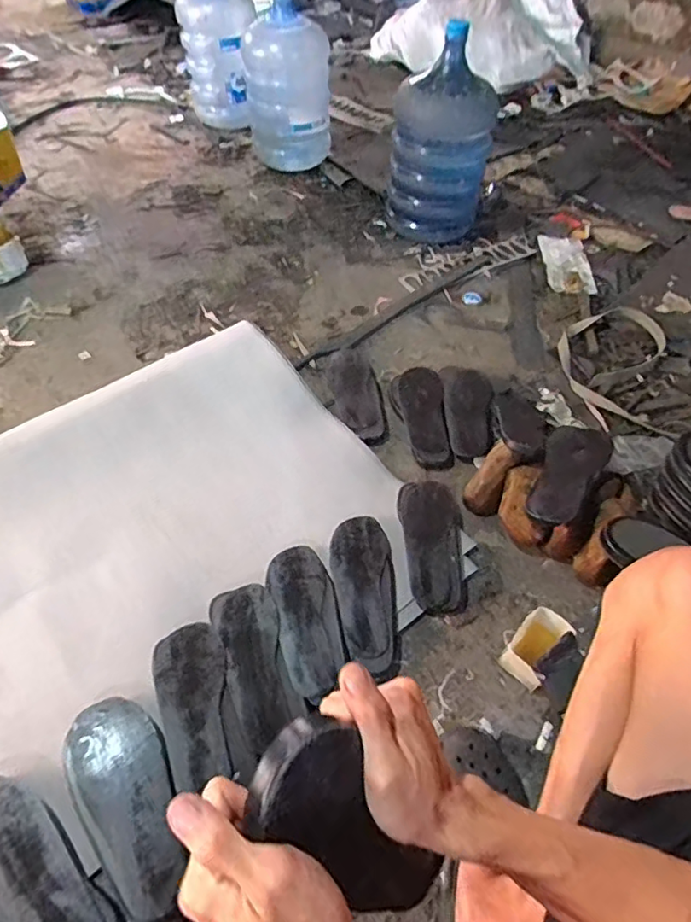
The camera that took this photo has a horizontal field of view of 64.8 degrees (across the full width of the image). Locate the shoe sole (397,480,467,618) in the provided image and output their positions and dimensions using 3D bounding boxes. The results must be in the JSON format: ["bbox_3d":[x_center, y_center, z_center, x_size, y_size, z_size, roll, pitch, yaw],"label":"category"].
[{"bbox_3d":[0.151,0.138,0.911,0.112,0.037,0.238,-1,52,-5],"label":"shoe sole"}]

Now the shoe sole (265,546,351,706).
[{"bbox_3d":[-0.056,0.230,0.812,0.094,0.011,0.230,-13,54,-14],"label":"shoe sole"}]

